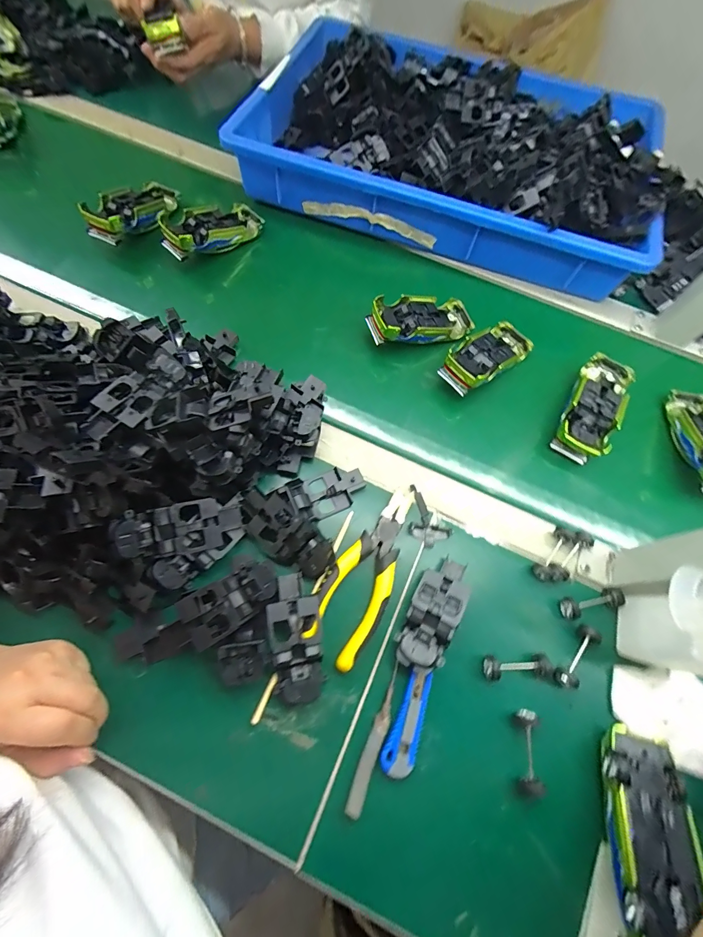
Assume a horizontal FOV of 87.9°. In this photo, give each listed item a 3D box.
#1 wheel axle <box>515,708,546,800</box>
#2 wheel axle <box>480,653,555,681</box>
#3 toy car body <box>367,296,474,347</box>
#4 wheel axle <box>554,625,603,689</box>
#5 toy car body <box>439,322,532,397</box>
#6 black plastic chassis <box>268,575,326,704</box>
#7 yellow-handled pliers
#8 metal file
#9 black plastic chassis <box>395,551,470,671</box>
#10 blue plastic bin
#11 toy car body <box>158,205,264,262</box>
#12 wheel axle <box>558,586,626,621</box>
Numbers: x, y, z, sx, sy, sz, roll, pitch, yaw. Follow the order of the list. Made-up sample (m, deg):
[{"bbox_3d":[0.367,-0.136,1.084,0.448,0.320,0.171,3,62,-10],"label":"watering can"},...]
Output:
[{"bbox_3d":[0.146,0.234,0.298,0.016,0.021,0.065,4,70,-2],"label":"wheel axle"},{"bbox_3d":[0.145,0.175,0.320,0.056,0.018,0.020,0,70,-3],"label":"wheel axle"},{"bbox_3d":[0.089,-0.181,0.450,0.136,0.031,0.057,-13,69,-23],"label":"toy car body"},{"bbox_3d":[0.204,0.168,0.328,0.019,0.013,0.057,40,72,11],"label":"wheel axle"},{"bbox_3d":[0.164,-0.136,0.435,0.130,0.030,0.056,-35,73,-27],"label":"toy car body"},{"bbox_3d":[-0.047,0.142,0.311,0.040,0.026,0.099,-6,70,-6],"label":"black plastic chassis"},{"bbox_3d":[0.018,0.093,0.341,0.060,0.025,0.163,33,71,9],"label":"yellow-handled pliers"},{"bbox_3d":[0.020,0.217,0.294,0.012,0.006,0.107,22,70,5],"label":"metal file"},{"bbox_3d":[0.075,0.128,0.328,0.042,0.030,0.098,27,70,7],"label":"black plastic chassis"},{"bbox_3d":[0.141,-0.456,0.510,0.540,0.104,0.337,17,70,3],"label":"blue plastic bin"},{"bbox_3d":[-0.183,-0.316,0.485,0.052,0.039,0.138,40,57,13],"label":"toy car body"},{"bbox_3d":[0.228,0.127,0.344,0.058,0.015,0.020,-10,71,-7],"label":"wheel axle"}]

